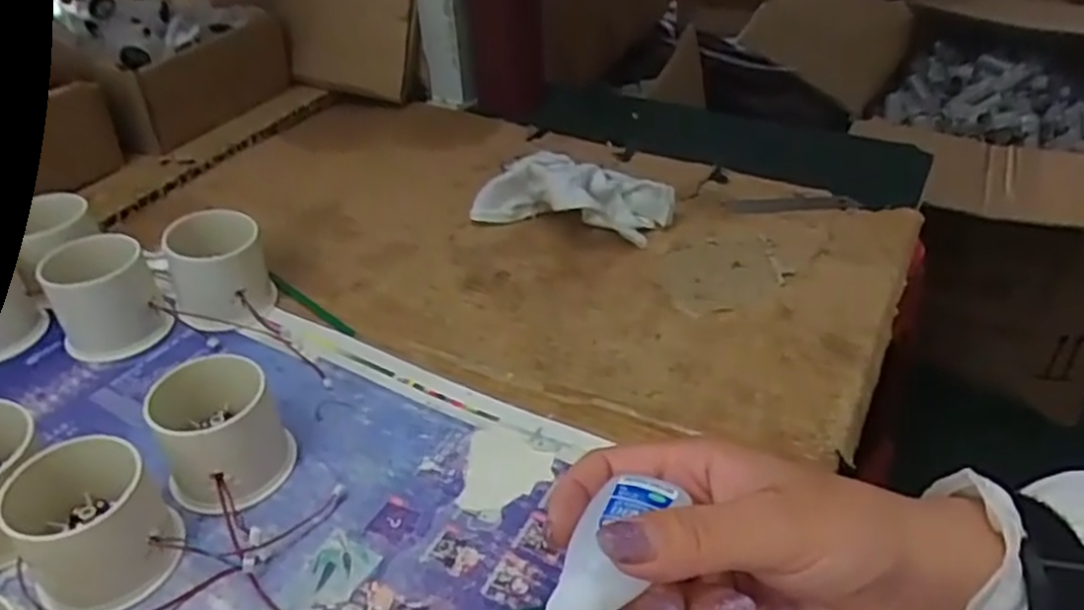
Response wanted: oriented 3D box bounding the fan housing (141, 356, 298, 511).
[{"bbox_3d":[-0.147,0.059,0.344,0.054,0.049,0.058,0,38,0],"label":"fan housing"}]

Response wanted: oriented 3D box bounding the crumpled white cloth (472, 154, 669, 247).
[{"bbox_3d":[0.022,-0.078,0.521,0.124,0.048,0.070,20,42,24],"label":"crumpled white cloth"}]

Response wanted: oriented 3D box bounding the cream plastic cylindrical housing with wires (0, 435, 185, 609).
[{"bbox_3d":[-0.185,0.088,0.308,0.058,0.047,0.054,0,38,0],"label":"cream plastic cylindrical housing with wires"}]

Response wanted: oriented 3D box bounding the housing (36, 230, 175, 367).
[{"bbox_3d":[-0.244,-0.003,0.418,0.052,0.054,0.046,-23,44,-26],"label":"housing"}]

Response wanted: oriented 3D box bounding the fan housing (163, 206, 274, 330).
[{"bbox_3d":[-0.188,-0.018,0.437,0.048,0.056,0.049,-1,38,-2],"label":"fan housing"}]

